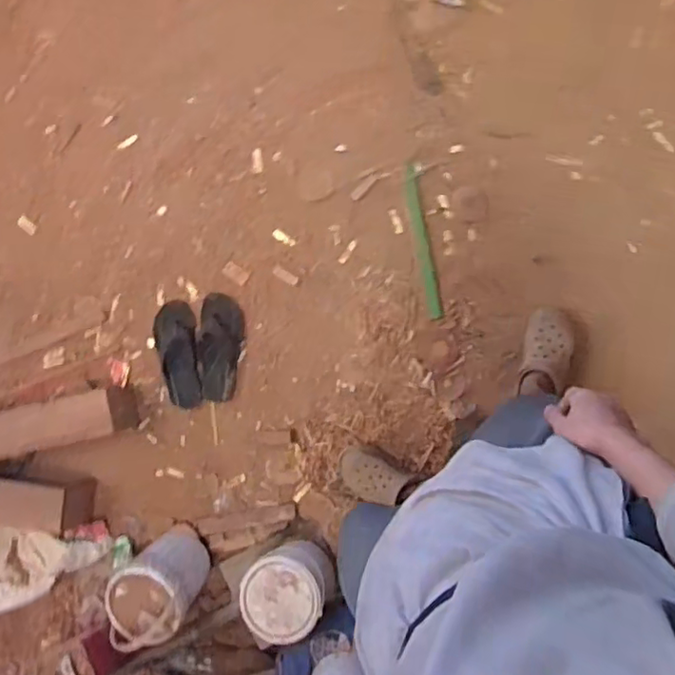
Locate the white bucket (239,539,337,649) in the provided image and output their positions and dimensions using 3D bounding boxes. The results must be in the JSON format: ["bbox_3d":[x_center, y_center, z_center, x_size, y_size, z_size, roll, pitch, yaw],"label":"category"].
[{"bbox_3d":[-0.111,0.595,1.472,0.202,0.223,0.177,10,91,7],"label":"white bucket"}]

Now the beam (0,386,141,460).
[{"bbox_3d":[-0.794,0.233,1.591,0.547,0.157,0.115,-12,88,7],"label":"beam"}]

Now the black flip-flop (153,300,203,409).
[{"bbox_3d":[-0.412,0.046,1.615,0.115,0.034,0.270,-5,89,7],"label":"black flip-flop"}]

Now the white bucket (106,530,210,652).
[{"bbox_3d":[-0.427,0.597,1.505,0.175,0.244,0.229,35,93,3],"label":"white bucket"}]

